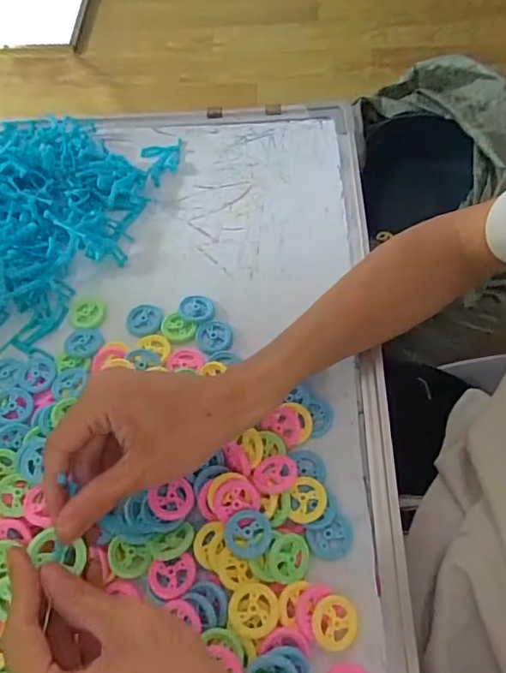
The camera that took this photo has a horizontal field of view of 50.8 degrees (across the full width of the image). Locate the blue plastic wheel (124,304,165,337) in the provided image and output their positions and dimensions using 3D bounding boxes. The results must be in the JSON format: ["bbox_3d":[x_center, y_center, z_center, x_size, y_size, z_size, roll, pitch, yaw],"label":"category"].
[{"bbox_3d":[-0.089,-0.013,0.438,0.029,0.004,0.029,-1,60,2],"label":"blue plastic wheel"}]

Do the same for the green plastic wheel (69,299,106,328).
[{"bbox_3d":[-0.137,-0.020,0.441,0.031,0.004,0.027,21,64,14],"label":"green plastic wheel"}]

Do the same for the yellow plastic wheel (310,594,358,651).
[{"bbox_3d":[0.049,0.171,0.318,0.028,0.004,0.029,5,69,-12],"label":"yellow plastic wheel"}]

